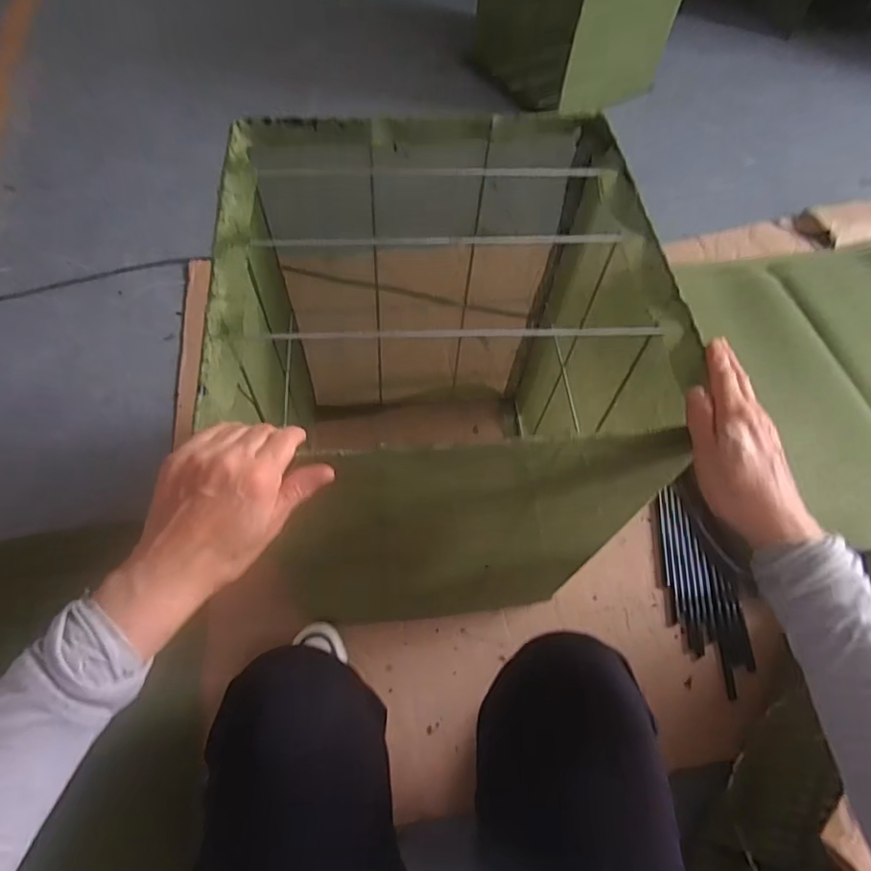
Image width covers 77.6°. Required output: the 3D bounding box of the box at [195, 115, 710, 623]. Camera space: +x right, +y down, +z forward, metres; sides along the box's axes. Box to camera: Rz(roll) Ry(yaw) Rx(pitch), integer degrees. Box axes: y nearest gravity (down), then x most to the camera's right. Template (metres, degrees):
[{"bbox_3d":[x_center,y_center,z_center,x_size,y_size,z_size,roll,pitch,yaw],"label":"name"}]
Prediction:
[{"bbox_3d":[0.001,-0.054,0.705,0.411,0.511,0.436,-6,62,-6],"label":"box"}]

